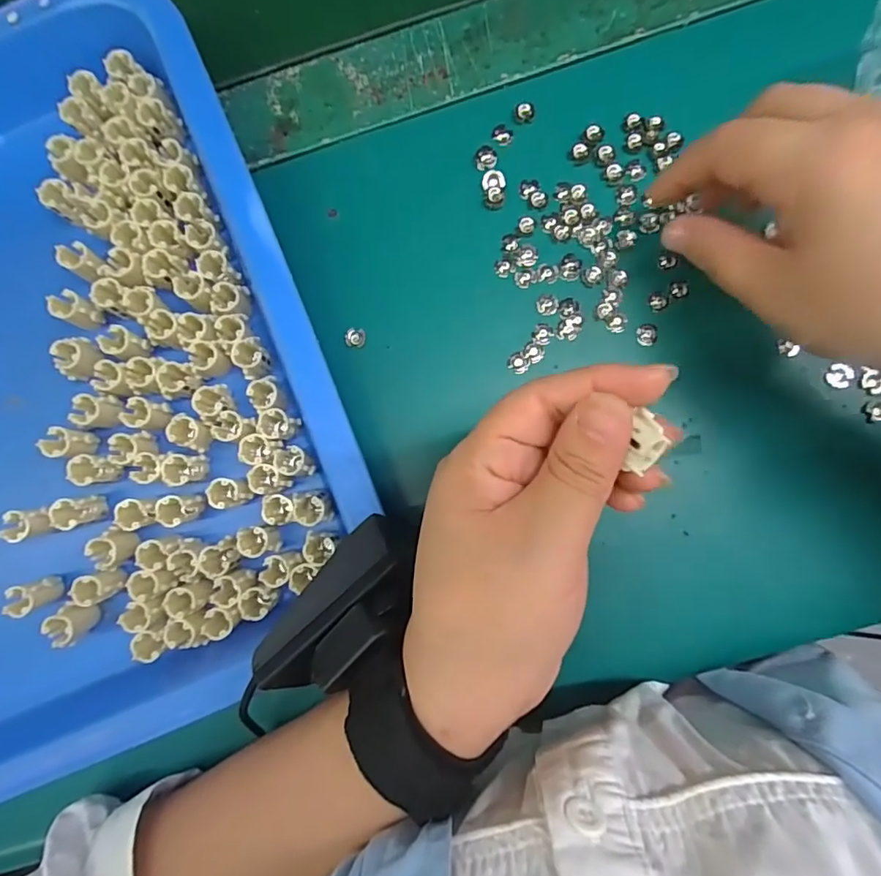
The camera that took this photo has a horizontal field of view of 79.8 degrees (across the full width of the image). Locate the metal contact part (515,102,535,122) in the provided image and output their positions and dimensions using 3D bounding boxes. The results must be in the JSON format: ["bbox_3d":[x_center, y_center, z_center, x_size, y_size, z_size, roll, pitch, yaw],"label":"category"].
[{"bbox_3d":[0.043,-0.166,0.267,0.010,0.004,0.010,0,84,5],"label":"metal contact part"}]

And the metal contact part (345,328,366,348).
[{"bbox_3d":[-0.043,-0.051,0.266,0.010,0.004,0.010,3,85,5],"label":"metal contact part"}]

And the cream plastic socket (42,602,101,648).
[{"bbox_3d":[-0.171,0.086,0.246,0.017,0.021,0.014,-45,83,-1],"label":"cream plastic socket"}]

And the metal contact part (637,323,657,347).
[{"bbox_3d":[0.102,-0.051,0.259,0.010,0.004,0.011,-3,84,4],"label":"metal contact part"}]

